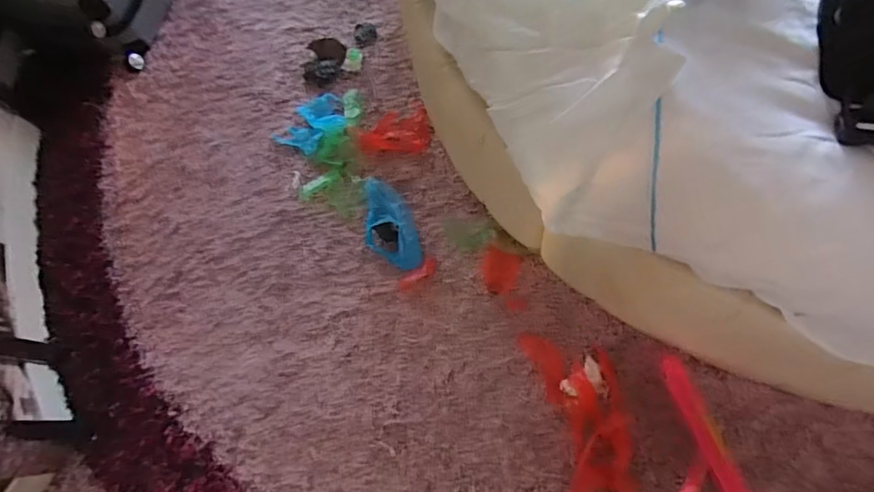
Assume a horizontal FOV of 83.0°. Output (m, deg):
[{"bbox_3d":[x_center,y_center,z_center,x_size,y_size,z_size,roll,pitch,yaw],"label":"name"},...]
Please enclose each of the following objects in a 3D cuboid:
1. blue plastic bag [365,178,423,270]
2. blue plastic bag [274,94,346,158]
[{"bbox_3d":[-0.125,-0.056,1.266,0.126,0.031,0.258,-20,69,1],"label":"blue plastic bag"},{"bbox_3d":[-0.360,-0.355,1.405,0.218,0.073,0.169,-41,70,-7],"label":"blue plastic bag"}]

